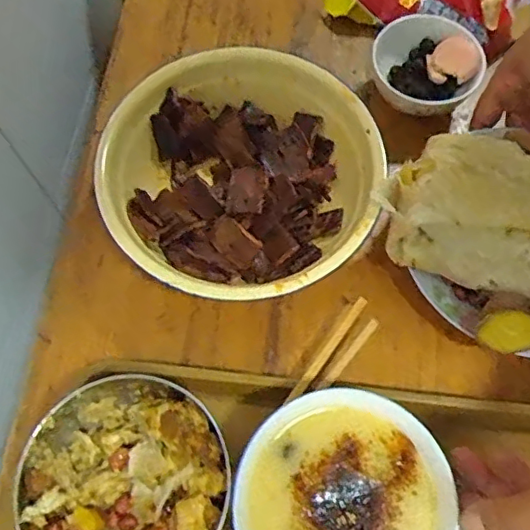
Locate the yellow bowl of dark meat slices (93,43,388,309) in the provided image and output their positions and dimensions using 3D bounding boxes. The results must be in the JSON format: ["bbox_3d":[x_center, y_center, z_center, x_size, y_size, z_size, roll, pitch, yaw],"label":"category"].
[{"bbox_3d":[-0.013,-0.074,0.459,0.224,0.072,0.216,0,67,0],"label":"yellow bowl of dark meat slices"}]

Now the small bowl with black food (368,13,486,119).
[{"bbox_3d":[0.143,-0.177,0.514,0.078,0.051,0.100,-24,69,-10],"label":"small bowl with black food"}]

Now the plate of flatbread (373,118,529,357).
[{"bbox_3d":[0.191,-0.027,0.419,0.159,0.063,0.187,-40,72,-16],"label":"plate of flatbread"}]

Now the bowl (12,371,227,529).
[{"bbox_3d":[-0.085,0.145,0.370,0.125,0.068,0.136,-28,70,-11],"label":"bowl"}]

